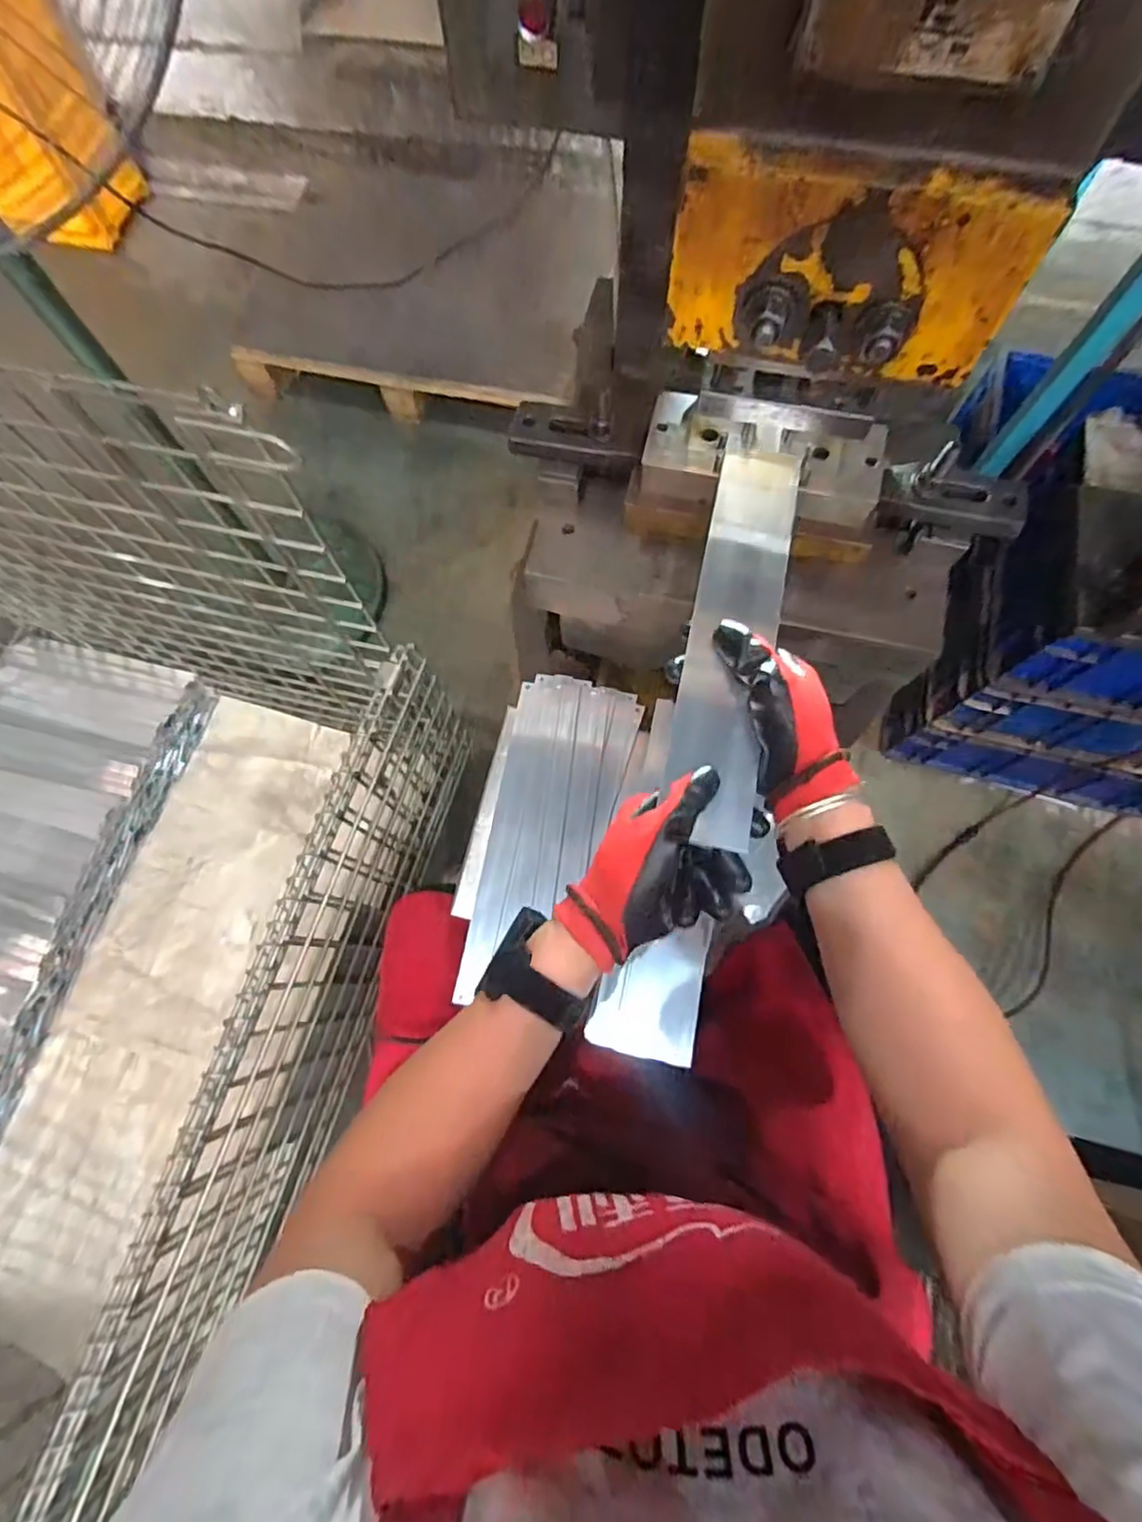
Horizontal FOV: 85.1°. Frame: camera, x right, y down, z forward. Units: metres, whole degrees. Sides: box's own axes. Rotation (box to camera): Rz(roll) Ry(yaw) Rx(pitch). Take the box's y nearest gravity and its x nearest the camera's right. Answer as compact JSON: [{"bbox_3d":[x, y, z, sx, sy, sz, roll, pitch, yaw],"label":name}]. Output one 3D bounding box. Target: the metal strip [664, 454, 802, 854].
[{"bbox_3d":[0.117,-0.092,0.446,0.061,0.007,0.307,12,73,5],"label":"metal strip"}]

